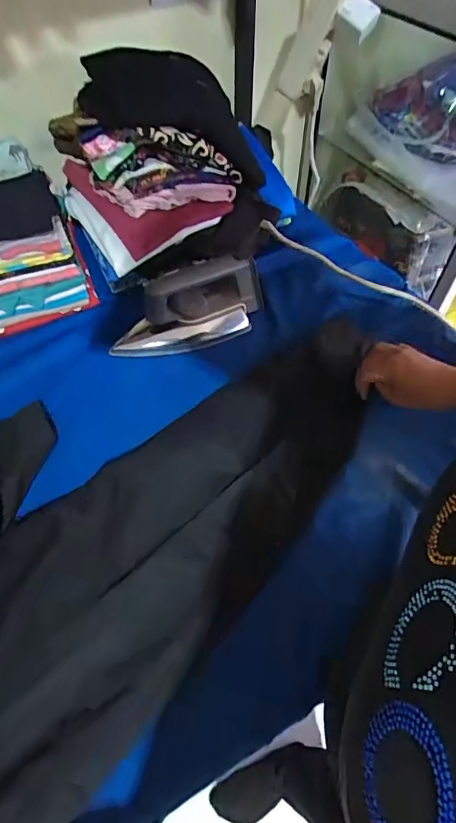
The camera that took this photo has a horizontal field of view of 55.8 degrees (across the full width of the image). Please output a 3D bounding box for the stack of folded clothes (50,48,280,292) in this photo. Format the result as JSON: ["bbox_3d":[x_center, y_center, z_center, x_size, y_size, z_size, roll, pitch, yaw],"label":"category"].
[{"bbox_3d":[-0.103,-0.375,0.637,0.273,0.221,0.246,-16,58,-10],"label":"stack of folded clothes"}]

